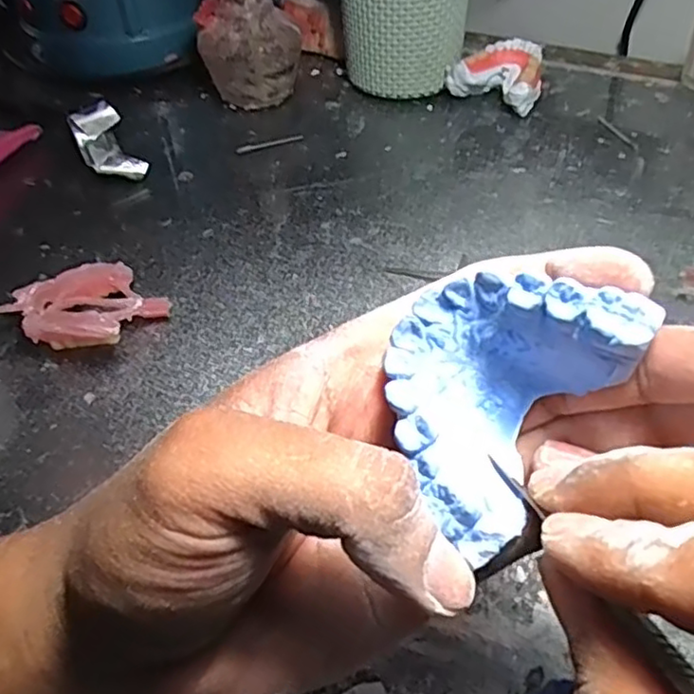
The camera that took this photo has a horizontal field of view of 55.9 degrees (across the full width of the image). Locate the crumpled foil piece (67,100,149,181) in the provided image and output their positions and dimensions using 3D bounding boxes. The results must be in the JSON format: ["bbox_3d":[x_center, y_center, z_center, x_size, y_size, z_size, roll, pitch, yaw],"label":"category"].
[{"bbox_3d":[-0.158,-0.132,0.433,0.032,0.026,0.064,-25,50,-18],"label":"crumpled foil piece"}]

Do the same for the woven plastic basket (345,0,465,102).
[{"bbox_3d":[0.041,-0.243,0.471,0.085,0.111,0.078,1,47,4],"label":"woven plastic basket"}]

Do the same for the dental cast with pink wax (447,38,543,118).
[{"bbox_3d":[0.107,-0.194,0.475,0.064,0.035,0.054,8,48,11],"label":"dental cast with pink wax"}]

